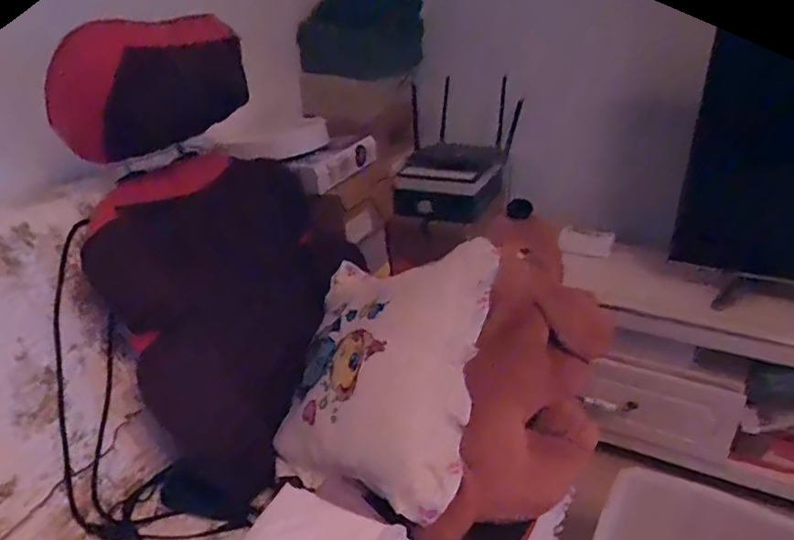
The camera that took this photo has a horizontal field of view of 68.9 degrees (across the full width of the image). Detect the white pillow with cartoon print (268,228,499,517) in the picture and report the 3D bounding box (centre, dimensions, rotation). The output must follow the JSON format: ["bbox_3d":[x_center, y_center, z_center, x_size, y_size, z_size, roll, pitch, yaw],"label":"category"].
[{"bbox_3d":[-0.036,0.134,0.821,0.324,0.083,0.363,-4,59,35],"label":"white pillow with cartoon print"}]

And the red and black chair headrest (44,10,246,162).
[{"bbox_3d":[-0.337,-0.254,0.817,0.159,0.174,0.247,8,28,17],"label":"red and black chair headrest"}]

